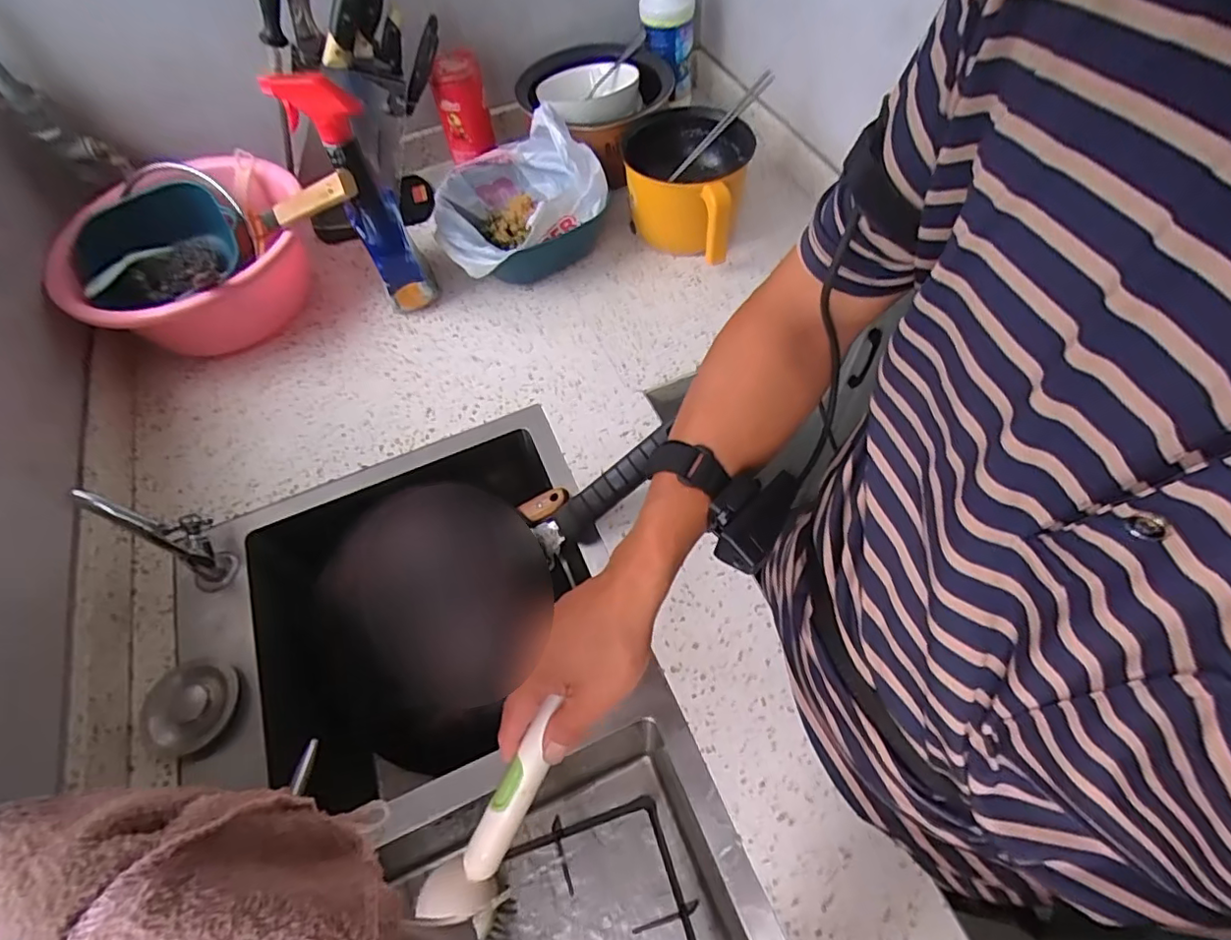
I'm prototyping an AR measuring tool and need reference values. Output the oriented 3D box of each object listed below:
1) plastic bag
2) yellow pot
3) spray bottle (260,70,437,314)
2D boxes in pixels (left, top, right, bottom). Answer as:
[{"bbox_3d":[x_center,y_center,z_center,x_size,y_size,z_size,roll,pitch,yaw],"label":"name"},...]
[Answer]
[{"bbox_3d":[-0.144,-0.369,0.758,0.215,0.117,0.178,-34,62,-16],"label":"plastic bag"},{"bbox_3d":[0.093,-0.380,0.794,0.160,0.132,0.187,16,62,12],"label":"yellow pot"},{"bbox_3d":[-0.287,-0.300,0.671,0.072,0.281,0.086,-25,61,-12],"label":"spray bottle"}]

